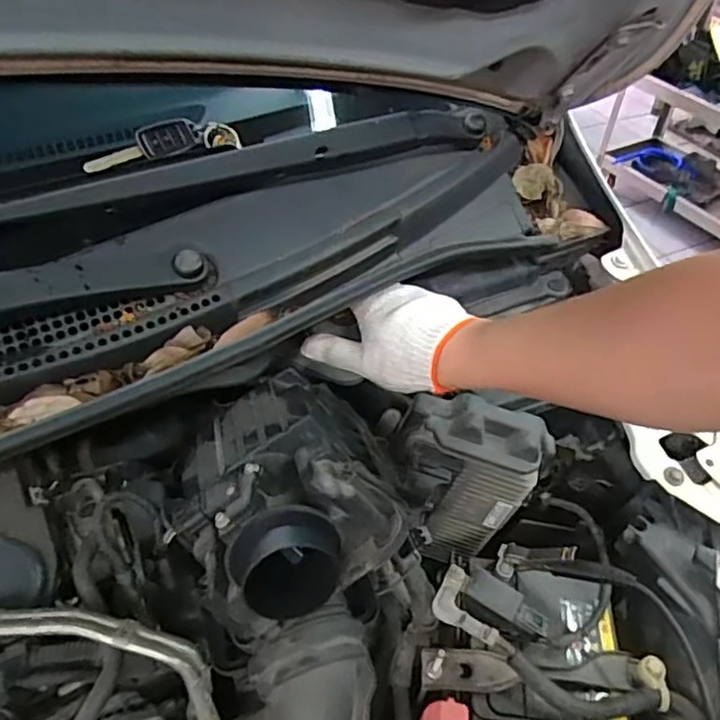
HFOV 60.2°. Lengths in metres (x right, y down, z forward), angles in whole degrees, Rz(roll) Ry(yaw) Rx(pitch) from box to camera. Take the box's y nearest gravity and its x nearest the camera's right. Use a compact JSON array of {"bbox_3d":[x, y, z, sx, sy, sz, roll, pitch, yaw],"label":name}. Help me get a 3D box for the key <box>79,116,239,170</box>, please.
[{"bbox_3d":[-0.161,-0.179,0.508,0.124,0.021,0.026,-17,50,-19],"label":"key"}]

